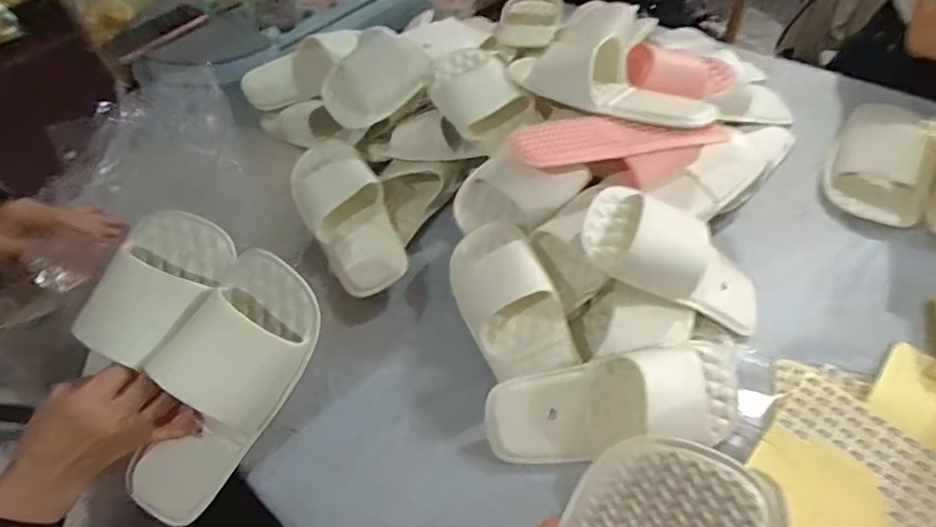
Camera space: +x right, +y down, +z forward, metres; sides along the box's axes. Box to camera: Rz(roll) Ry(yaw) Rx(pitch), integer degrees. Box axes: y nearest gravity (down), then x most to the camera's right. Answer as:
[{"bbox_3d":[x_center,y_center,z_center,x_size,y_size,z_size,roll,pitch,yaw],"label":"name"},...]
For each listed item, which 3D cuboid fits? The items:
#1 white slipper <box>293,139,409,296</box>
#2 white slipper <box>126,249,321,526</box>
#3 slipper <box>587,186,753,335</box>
[{"bbox_3d":[-0.155,-0.065,0.643,0.100,0.052,0.237,-24,69,-12],"label":"white slipper"},{"bbox_3d":[-0.231,0.121,0.453,0.101,0.070,0.265,29,94,24],"label":"white slipper"},{"bbox_3d":[0.223,-0.005,0.502,0.225,0.072,0.094,27,52,-18],"label":"slipper"}]

